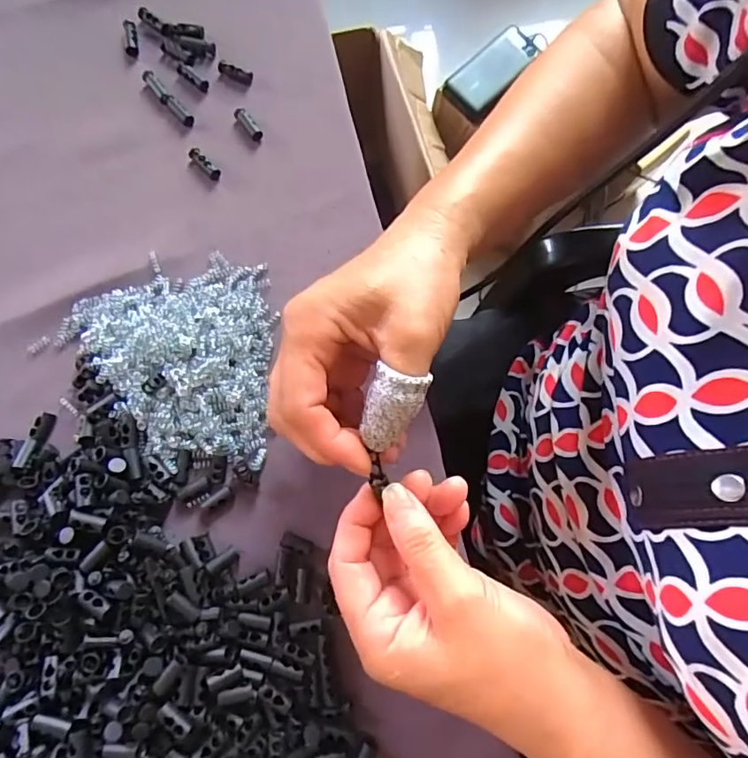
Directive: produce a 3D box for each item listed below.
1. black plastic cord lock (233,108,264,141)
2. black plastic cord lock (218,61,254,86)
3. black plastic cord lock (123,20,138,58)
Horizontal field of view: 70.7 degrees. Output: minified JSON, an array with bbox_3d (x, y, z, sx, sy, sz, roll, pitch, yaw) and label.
[{"bbox_3d":[-0.088,-0.178,0.366,0.009,0.008,0.028,-36,79,-8],"label":"black plastic cord lock"},{"bbox_3d":[-0.098,-0.216,0.372,0.026,0.004,0.009,22,76,2],"label":"black plastic cord lock"},{"bbox_3d":[-0.173,-0.244,0.376,0.010,0.008,0.029,-11,77,-6],"label":"black plastic cord lock"}]

